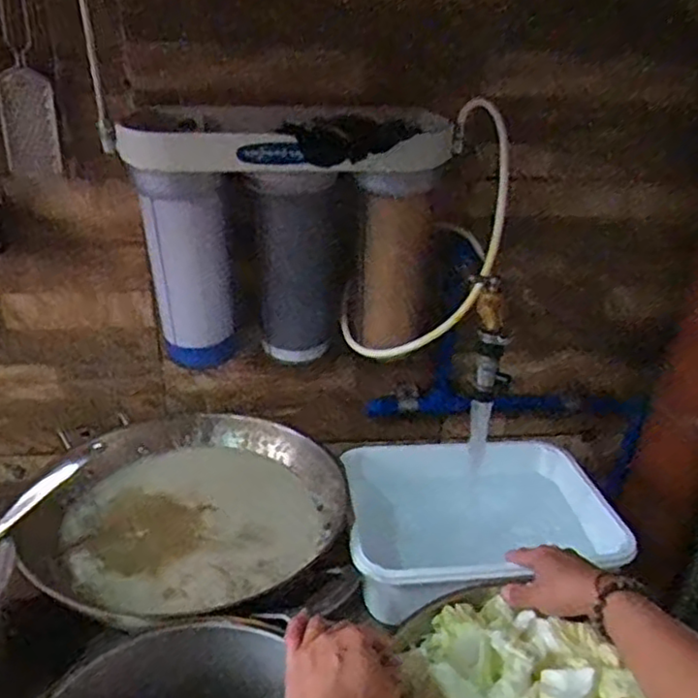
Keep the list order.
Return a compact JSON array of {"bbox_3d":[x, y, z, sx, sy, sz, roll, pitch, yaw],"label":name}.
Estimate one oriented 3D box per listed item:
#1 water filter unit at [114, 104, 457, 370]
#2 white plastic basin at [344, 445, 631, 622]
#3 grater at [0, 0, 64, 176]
[{"bbox_3d":[-0.069,-0.121,0.798,0.328,0.287,0.142,7,30,8],"label":"water filter unit"},{"bbox_3d":[0.142,0.207,0.796,0.287,0.105,0.239,0,29,-5],"label":"white plastic basin"},{"bbox_3d":[-0.345,-0.281,0.727,0.054,0.190,0.011,-2,30,-8],"label":"grater"}]

